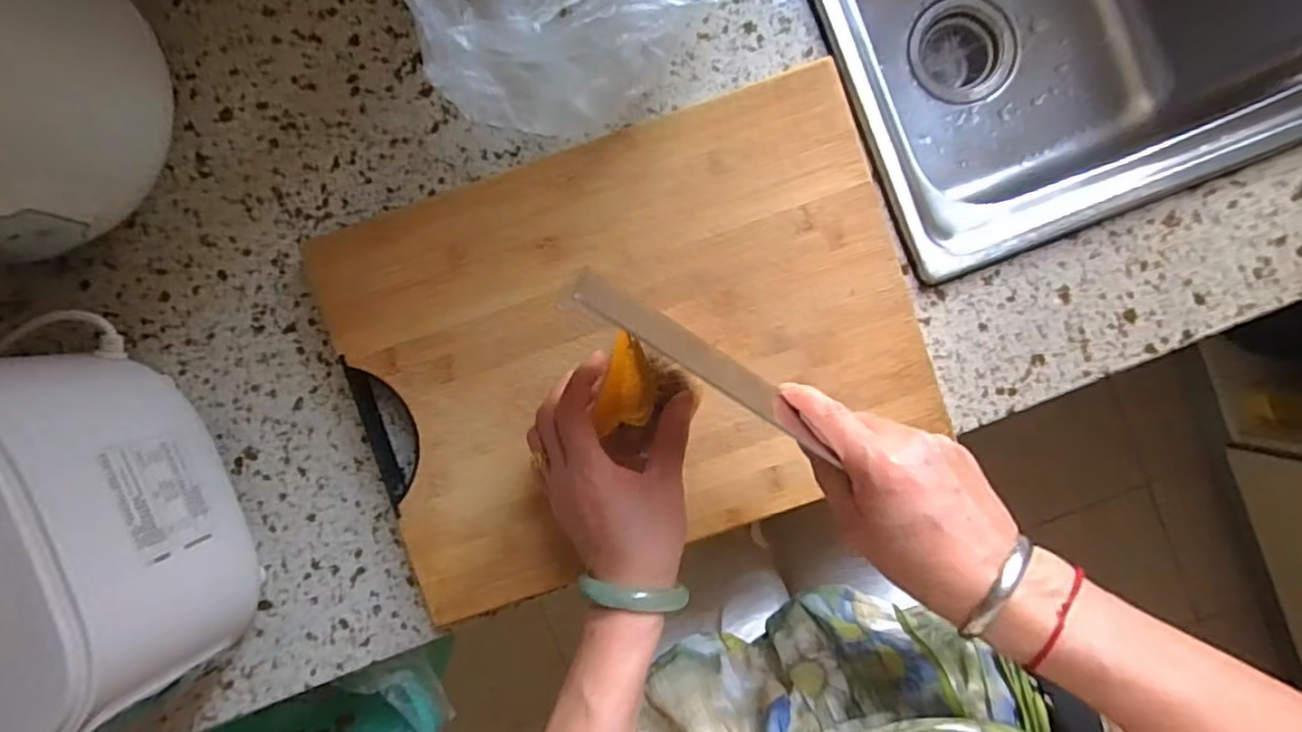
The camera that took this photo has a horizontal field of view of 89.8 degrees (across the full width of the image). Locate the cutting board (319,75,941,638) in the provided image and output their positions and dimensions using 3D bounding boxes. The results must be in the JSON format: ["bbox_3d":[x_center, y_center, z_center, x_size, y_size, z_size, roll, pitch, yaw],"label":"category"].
[{"bbox_3d":[-0.014,-0.012,0.472,0.395,0.031,0.285,-20,92,2],"label":"cutting board"}]

